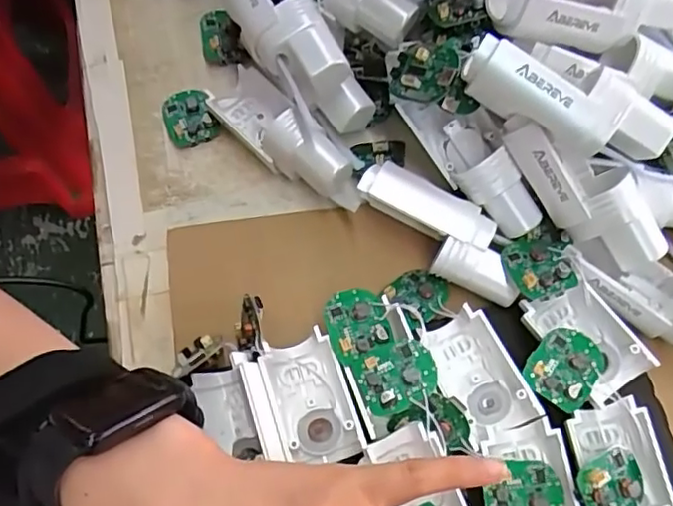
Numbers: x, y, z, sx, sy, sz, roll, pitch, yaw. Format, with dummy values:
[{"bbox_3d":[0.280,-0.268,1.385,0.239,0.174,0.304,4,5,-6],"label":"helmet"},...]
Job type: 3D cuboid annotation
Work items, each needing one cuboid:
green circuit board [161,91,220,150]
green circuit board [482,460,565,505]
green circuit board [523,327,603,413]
[{"bbox_3d":[-0.083,-0.076,0.344,0.028,0.010,0.030,-27,73,-10],"label":"green circuit board"},{"bbox_3d":[0.078,0.101,0.252,0.033,0.005,0.028,-5,70,-3],"label":"green circuit board"},{"bbox_3d":[0.102,0.051,0.272,0.028,0.006,0.036,35,79,13],"label":"green circuit board"}]

